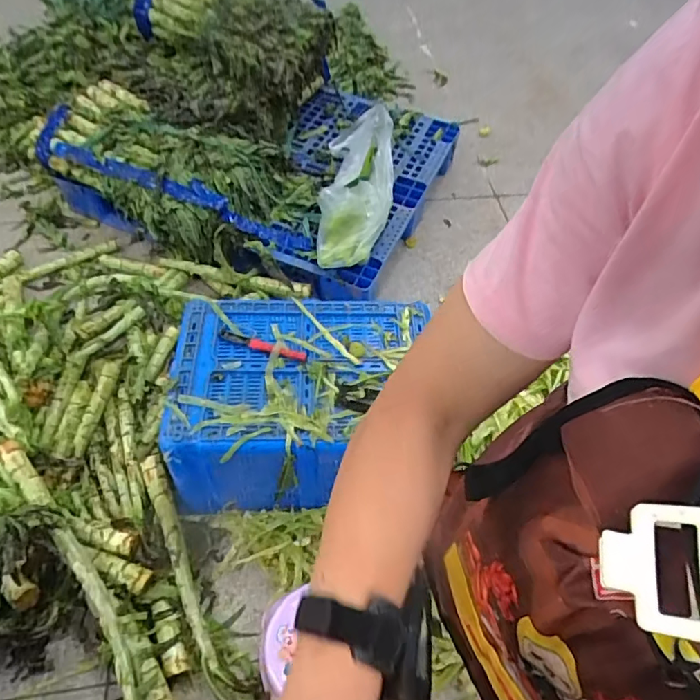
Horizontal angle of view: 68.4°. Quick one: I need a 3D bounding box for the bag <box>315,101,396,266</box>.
[{"bbox_3d":[0.027,-0.501,1.580,0.195,0.124,0.521,11,74,6],"label":"bag"}]

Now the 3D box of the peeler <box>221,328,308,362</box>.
[{"bbox_3d":[-0.197,-0.011,1.162,0.208,0.012,0.027,18,56,9],"label":"peeler"}]

